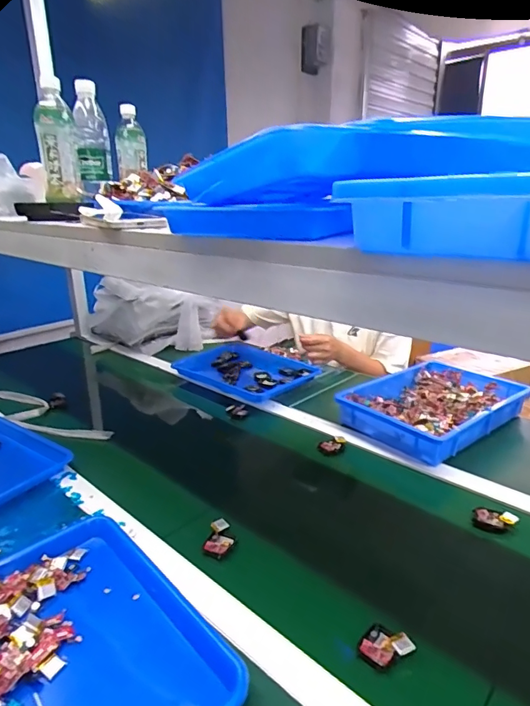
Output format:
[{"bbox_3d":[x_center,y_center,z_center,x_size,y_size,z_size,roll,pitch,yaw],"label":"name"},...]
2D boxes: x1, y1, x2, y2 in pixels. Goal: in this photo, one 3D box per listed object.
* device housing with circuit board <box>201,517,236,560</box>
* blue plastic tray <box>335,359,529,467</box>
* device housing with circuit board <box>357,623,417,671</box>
[{"bbox_3d":[-0.061,0.257,0.634,0.038,0.020,0.052,5,21,22],"label":"device housing with circuit board"},{"bbox_3d":[0.358,0.106,0.968,0.364,0.054,0.264,-18,24,-37],"label":"blue plastic tray"},{"bbox_3d":[0.128,0.313,0.480,0.048,0.025,0.043,13,24,38],"label":"device housing with circuit board"}]

